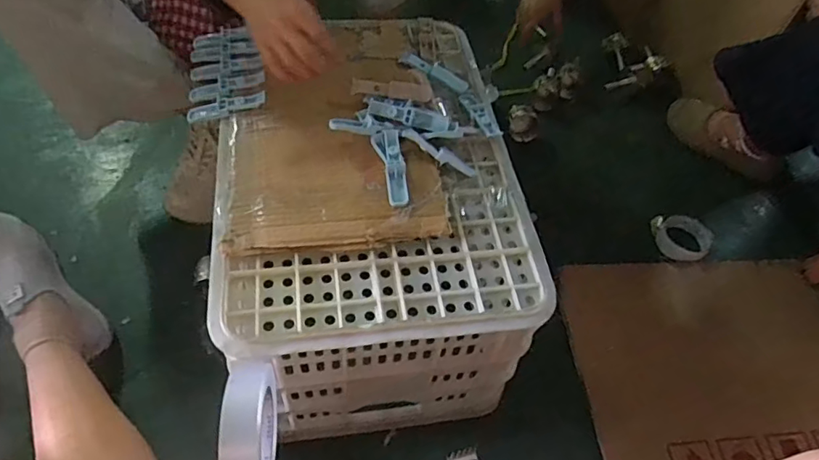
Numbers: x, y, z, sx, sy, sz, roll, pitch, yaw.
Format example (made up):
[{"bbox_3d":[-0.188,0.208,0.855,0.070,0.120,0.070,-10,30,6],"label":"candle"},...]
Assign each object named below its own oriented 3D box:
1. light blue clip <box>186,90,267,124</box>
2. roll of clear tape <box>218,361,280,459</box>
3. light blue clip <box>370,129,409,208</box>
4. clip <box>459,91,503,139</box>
[{"bbox_3d":[-0.228,-0.152,0.670,0.100,0.013,0.025,-14,55,2],"label":"light blue clip"},{"bbox_3d":[-0.144,0.190,0.492,0.031,0.114,0.115,-1,53,-5],"label":"roll of clear tape"},{"bbox_3d":[-0.020,-0.070,0.609,0.029,0.020,0.101,-7,54,-9],"label":"light blue clip"},{"bbox_3d":[0.090,-0.150,0.704,0.027,0.017,0.093,-13,55,-14],"label":"clip"}]

